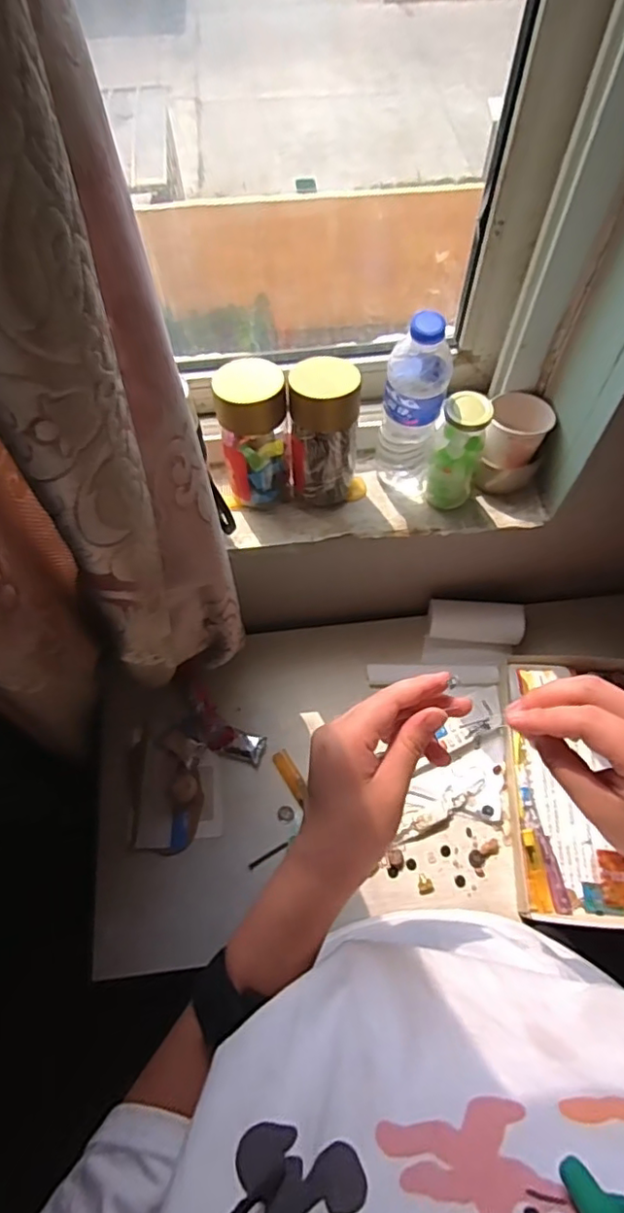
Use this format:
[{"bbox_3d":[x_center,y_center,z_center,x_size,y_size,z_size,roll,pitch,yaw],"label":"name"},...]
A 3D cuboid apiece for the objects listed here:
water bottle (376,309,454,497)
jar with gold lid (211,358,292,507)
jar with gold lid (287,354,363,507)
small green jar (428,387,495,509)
[{"bbox_3d":[0.106,-0.210,0.626,0.063,0.218,0.069,7,63,4],"label":"water bottle"},{"bbox_3d":[-0.063,-0.187,0.650,0.072,0.135,0.083,-11,63,-6],"label":"jar with gold lid"},{"bbox_3d":[0.014,-0.189,0.645,0.072,0.136,0.083,-3,62,-2],"label":"jar with gold lid"},{"bbox_3d":[0.159,-0.168,0.646,0.051,0.133,0.046,12,63,6],"label":"small green jar"}]

